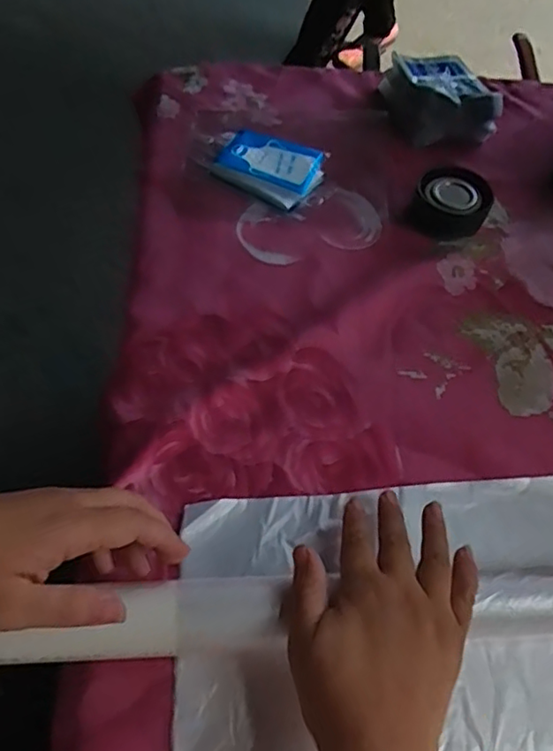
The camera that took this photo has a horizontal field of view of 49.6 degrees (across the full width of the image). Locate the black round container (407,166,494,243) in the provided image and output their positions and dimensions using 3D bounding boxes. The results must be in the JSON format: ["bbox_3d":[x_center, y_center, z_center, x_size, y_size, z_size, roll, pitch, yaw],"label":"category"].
[{"bbox_3d":[0.158,-0.154,0.542,0.065,0.034,0.064,2,57,-3],"label":"black round container"}]

